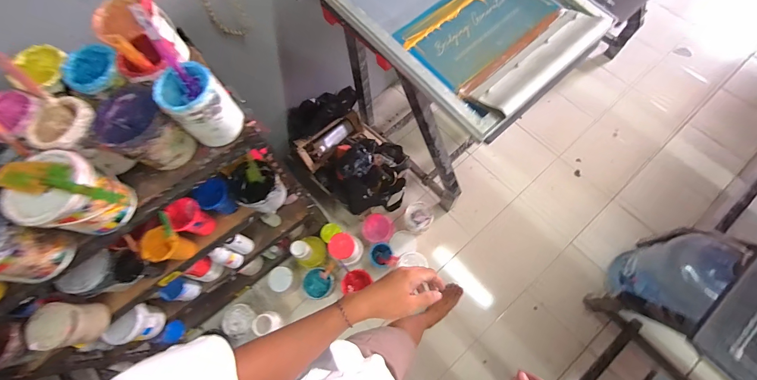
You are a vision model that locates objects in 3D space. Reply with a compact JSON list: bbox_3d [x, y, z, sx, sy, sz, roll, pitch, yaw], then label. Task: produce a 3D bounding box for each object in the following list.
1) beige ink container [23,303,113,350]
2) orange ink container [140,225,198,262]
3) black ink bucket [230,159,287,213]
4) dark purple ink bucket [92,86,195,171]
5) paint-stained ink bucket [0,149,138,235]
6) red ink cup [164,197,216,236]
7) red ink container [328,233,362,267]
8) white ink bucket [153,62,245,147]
[{"bbox_3d":[-0.778,0.339,0.813,0.088,0.123,0.110,3,70,4],"label":"beige ink container"},{"bbox_3d":[-0.561,0.154,0.857,0.078,0.133,0.081,20,72,10],"label":"orange ink container"},{"bbox_3d":[-0.339,-0.004,0.908,0.125,0.123,0.117,-1,69,2],"label":"black ink bucket"},{"bbox_3d":[-0.470,-0.118,0.641,0.121,0.117,0.148,-41,73,-12],"label":"dark purple ink bucket"},{"bbox_3d":[-0.556,0.016,0.589,0.122,0.129,0.130,-1,69,2],"label":"paint-stained ink bucket"},{"bbox_3d":[-0.503,0.078,0.867,0.079,0.150,0.079,-1,69,2],"label":"red ink cup"},{"bbox_3d":[-0.127,0.241,1.312,0.120,0.185,0.103,-30,71,-8],"label":"red ink container"},{"bbox_3d":[-0.343,-0.162,0.628,0.101,0.135,0.102,-1,69,2],"label":"white ink bucket"}]

